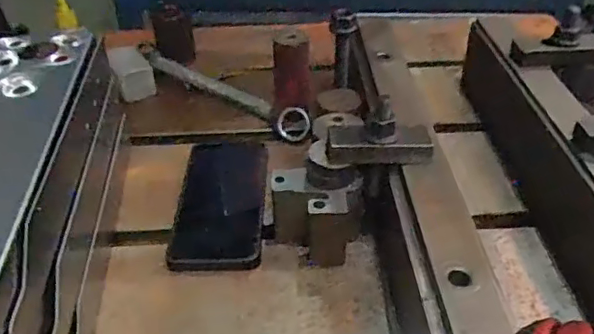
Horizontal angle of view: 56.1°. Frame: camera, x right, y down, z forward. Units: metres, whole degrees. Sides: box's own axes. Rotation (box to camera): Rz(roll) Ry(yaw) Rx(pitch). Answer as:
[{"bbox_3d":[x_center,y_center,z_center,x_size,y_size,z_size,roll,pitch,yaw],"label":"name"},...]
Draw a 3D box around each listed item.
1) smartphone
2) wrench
[{"bbox_3d":[-0.070,0.029,0.525,0.080,0.013,0.165,-3,44,2],"label":"smartphone"},{"bbox_3d":[-0.100,-0.097,0.676,0.298,0.029,0.034,28,46,32],"label":"wrench"}]

